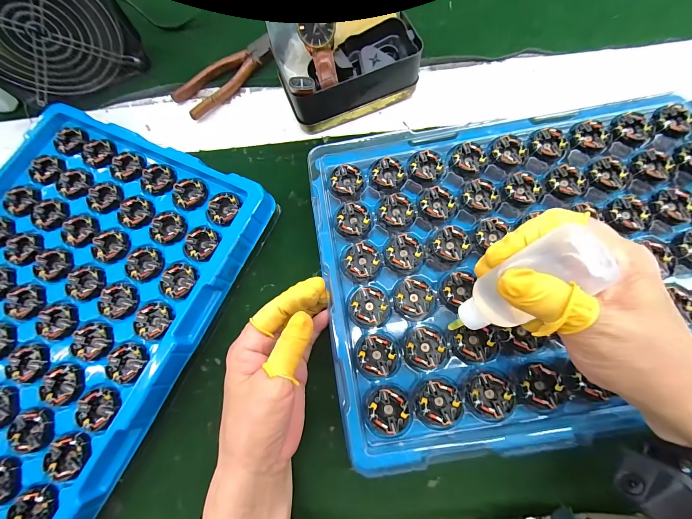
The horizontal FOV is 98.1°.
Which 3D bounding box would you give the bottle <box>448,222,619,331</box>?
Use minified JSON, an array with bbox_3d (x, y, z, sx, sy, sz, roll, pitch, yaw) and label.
[{"bbox_3d":[0.102,0.019,0.182,0.028,0.093,0.034,-30,72,-37],"label":"bottle"}]

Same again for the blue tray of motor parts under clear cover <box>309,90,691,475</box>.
[{"bbox_3d":[0.165,-0.006,0.250,0.364,0.030,0.272,-9,73,-1],"label":"blue tray of motor parts under clear cover"}]

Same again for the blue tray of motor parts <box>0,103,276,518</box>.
[{"bbox_3d":[-0.268,0.050,0.269,0.273,0.037,0.372,23,77,13],"label":"blue tray of motor parts"}]

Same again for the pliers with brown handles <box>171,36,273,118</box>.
[{"bbox_3d":[-0.141,-0.220,0.364,0.133,0.016,0.046,-40,73,-6],"label":"pliers with brown handles"}]

